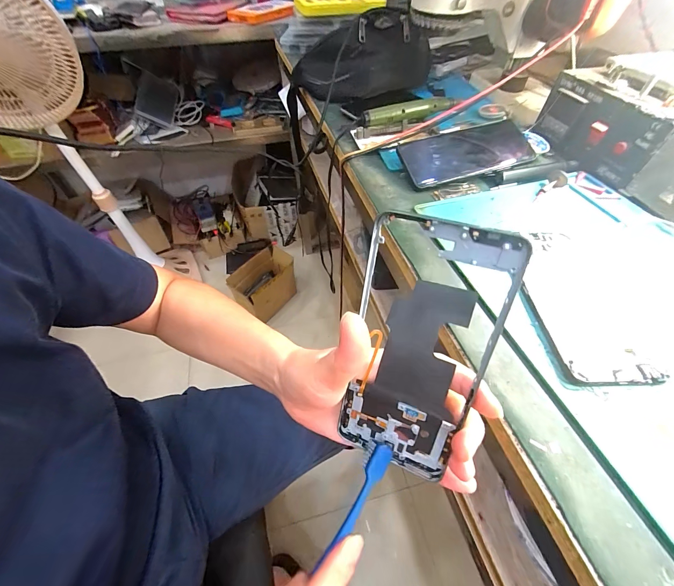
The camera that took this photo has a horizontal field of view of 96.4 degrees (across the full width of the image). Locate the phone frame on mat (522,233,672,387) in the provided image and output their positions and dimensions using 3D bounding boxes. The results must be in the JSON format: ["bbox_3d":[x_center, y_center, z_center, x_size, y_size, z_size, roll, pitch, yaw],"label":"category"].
[{"bbox_3d":[0.207,0.004,0.265,0.074,0.008,0.156,-2,53,2],"label":"phone frame on mat"}]

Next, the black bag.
[{"bbox_3d":[0.052,-0.423,0.542,0.258,0.103,0.123,-7,52,-5],"label":"black bag"}]

